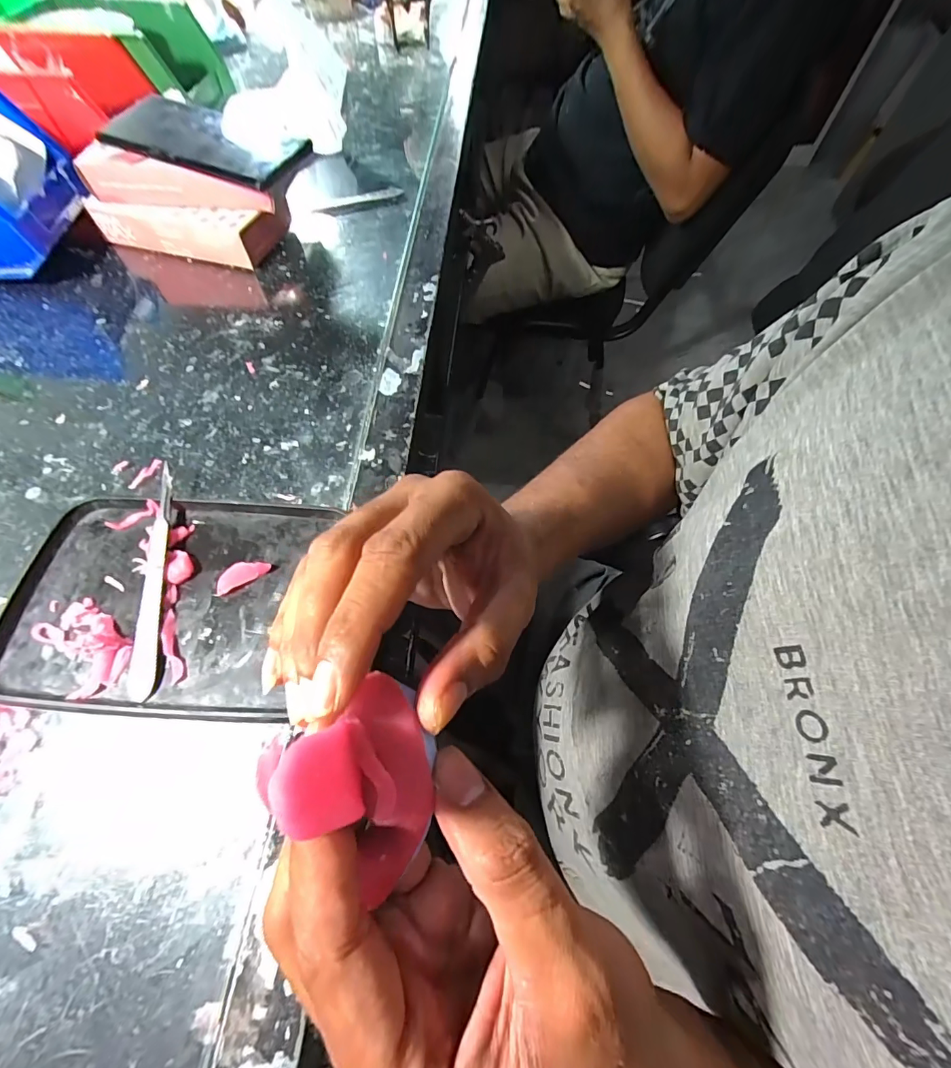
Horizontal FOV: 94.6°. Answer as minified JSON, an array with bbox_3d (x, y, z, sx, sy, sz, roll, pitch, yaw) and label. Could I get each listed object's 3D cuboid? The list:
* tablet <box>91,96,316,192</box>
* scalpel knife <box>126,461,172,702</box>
[{"bbox_3d":[-0.220,-0.323,0.358,0.162,0.012,0.073,20,65,9],"label":"tablet"},{"bbox_3d":[-0.181,0.022,0.248,0.013,0.006,0.136,-9,63,-7],"label":"scalpel knife"}]

